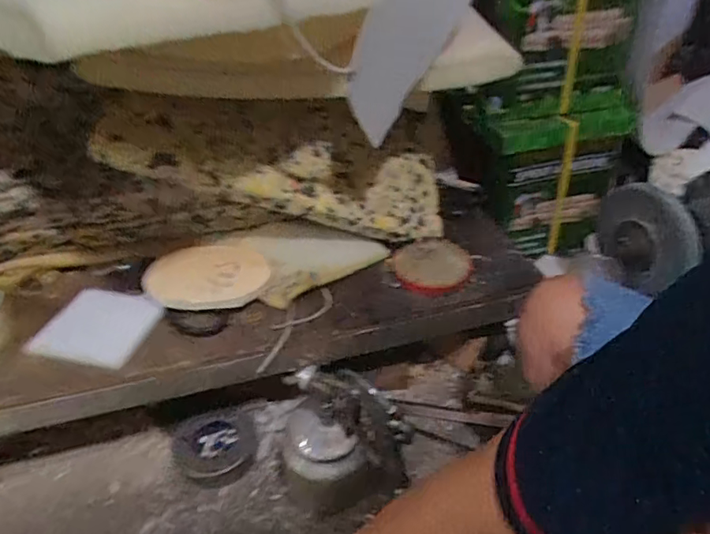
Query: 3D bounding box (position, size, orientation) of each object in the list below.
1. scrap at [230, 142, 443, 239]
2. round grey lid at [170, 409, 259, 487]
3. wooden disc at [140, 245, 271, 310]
[{"bbox_3d":[-0.012,-0.115,0.728,0.292,0.032,0.143,7,63,-26],"label":"scrap"},{"bbox_3d":[-0.182,0.233,0.679,0.103,0.018,0.103,-2,37,1],"label":"round grey lid"},{"bbox_3d":[-0.193,0.011,0.675,0.155,0.033,0.101,-6,37,-5],"label":"wooden disc"}]

